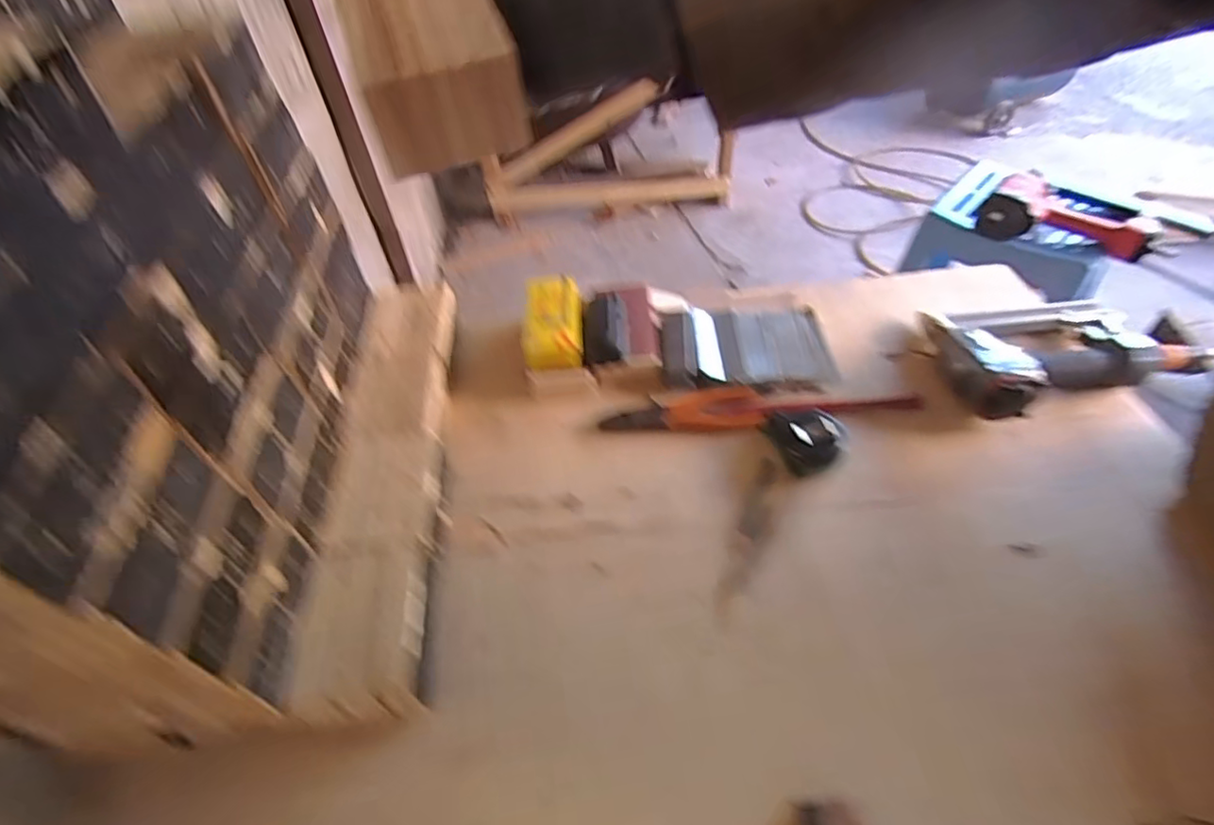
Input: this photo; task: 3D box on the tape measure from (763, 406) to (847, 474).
[{"bbox_3d":[0.202,0.022,0.614,0.068,0.029,0.073,-2,46,3],"label":"tape measure"}]

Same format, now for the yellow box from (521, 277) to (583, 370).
[{"bbox_3d":[-0.062,-0.110,0.702,0.063,0.042,0.128,-5,48,2],"label":"yellow box"}]

